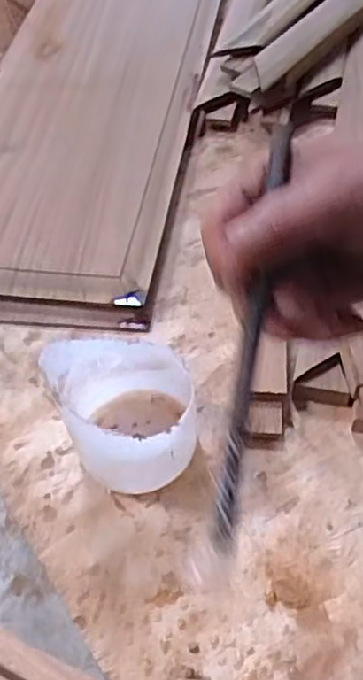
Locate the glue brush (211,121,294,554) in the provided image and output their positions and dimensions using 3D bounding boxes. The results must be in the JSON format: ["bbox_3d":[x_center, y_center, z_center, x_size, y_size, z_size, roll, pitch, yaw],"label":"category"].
[{"bbox_3d":[0.030,-0.006,0.281,0.008,0.008,0.181,8,79,9],"label":"glue brush"}]

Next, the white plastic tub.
[{"bbox_3d":[-0.036,0.050,0.498,0.092,0.112,0.090,-2,54,2],"label":"white plastic tub"}]

